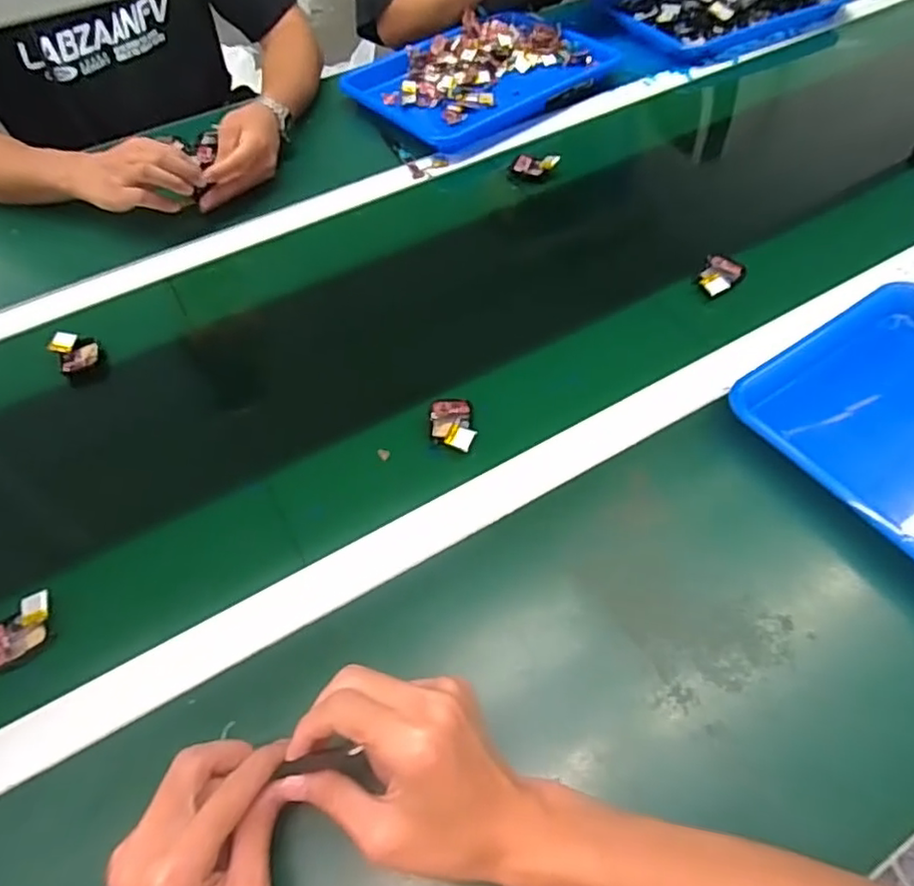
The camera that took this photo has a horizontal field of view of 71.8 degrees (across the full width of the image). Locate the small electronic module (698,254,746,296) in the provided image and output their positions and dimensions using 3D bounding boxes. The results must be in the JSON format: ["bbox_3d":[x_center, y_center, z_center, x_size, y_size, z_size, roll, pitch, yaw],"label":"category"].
[{"bbox_3d":[0.265,-0.167,0.636,0.039,0.017,0.055,26,61,20],"label":"small electronic module"}]

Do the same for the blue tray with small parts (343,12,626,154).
[{"bbox_3d":[0.030,-0.516,0.880,0.330,0.037,0.238,-37,60,-20],"label":"blue tray with small parts"}]

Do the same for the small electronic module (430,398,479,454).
[{"bbox_3d":[-0.004,-0.016,0.539,0.037,0.013,0.054,-4,55,1],"label":"small electronic module"}]

